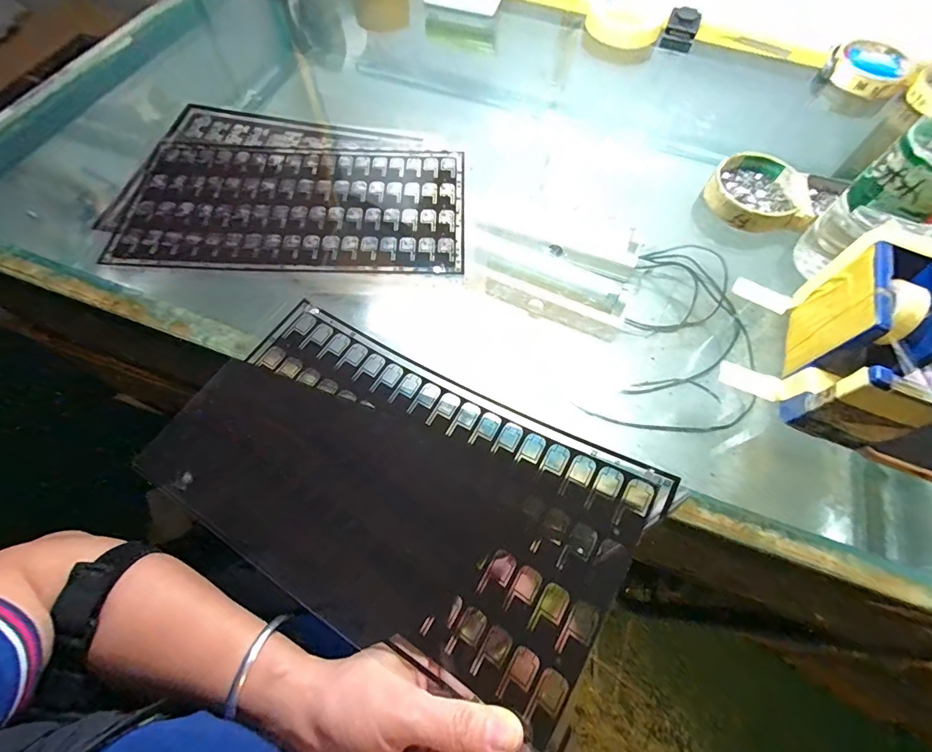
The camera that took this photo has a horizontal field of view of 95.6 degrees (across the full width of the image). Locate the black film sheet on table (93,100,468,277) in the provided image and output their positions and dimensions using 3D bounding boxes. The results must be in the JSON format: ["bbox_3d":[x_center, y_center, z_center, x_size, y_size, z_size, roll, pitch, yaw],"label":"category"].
[{"bbox_3d":[-0.153,-0.177,0.394,0.301,0.007,0.191,1,64,-3],"label":"black film sheet on table"}]

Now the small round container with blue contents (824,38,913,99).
[{"bbox_3d":[0.487,-0.372,0.510,0.081,0.023,0.081,1,64,-2],"label":"small round container with blue contents"}]

